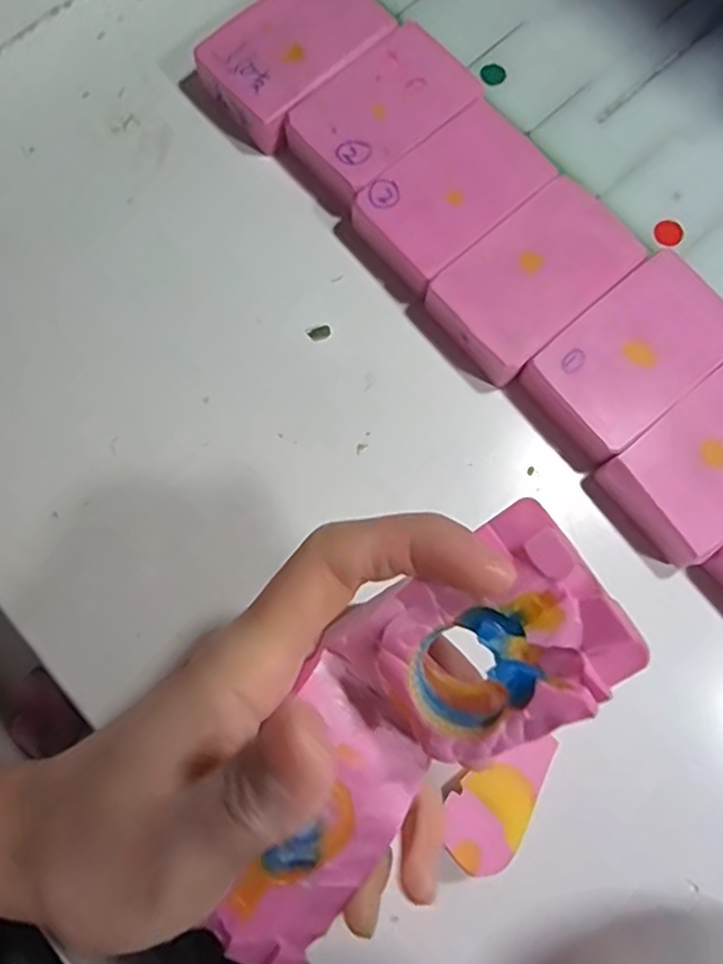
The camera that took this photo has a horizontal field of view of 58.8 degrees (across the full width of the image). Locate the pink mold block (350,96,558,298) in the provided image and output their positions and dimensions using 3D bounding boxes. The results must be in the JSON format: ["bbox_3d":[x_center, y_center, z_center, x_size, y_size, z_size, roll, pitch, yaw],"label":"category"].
[{"bbox_3d":[0.033,-0.106,0.242,0.069,0.014,0.043,-41,81,-7],"label":"pink mold block"}]

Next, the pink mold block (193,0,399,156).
[{"bbox_3d":[-0.026,-0.169,0.256,0.068,0.021,0.044,-41,81,-7],"label":"pink mold block"}]

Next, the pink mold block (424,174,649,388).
[{"bbox_3d":[0.063,-0.074,0.236,0.071,0.014,0.044,-41,81,-7],"label":"pink mold block"}]

